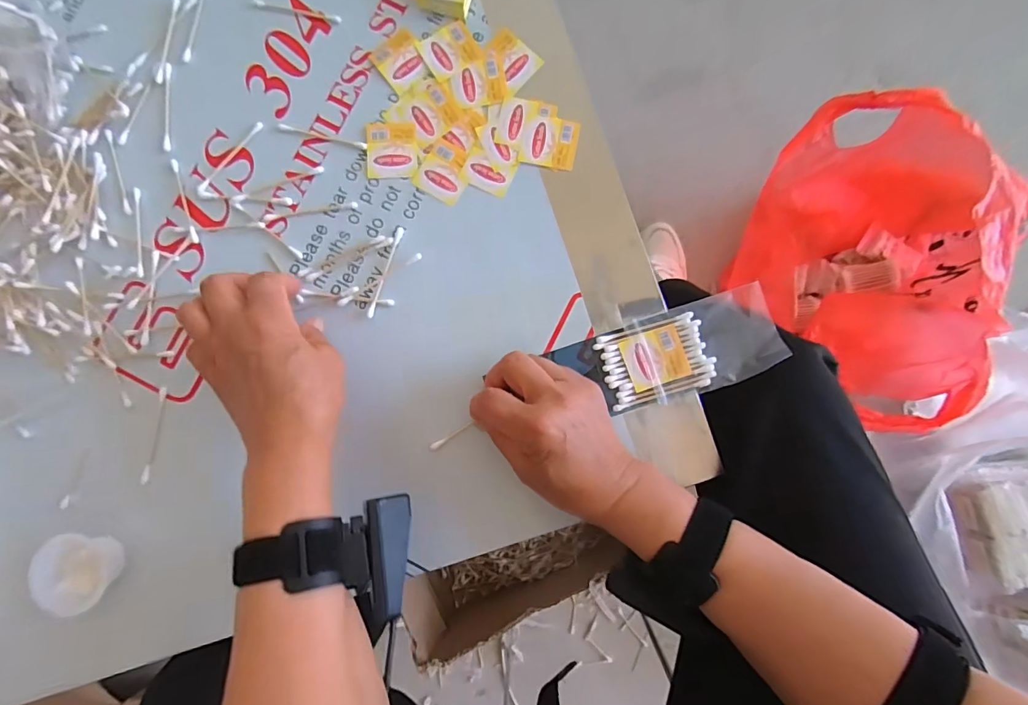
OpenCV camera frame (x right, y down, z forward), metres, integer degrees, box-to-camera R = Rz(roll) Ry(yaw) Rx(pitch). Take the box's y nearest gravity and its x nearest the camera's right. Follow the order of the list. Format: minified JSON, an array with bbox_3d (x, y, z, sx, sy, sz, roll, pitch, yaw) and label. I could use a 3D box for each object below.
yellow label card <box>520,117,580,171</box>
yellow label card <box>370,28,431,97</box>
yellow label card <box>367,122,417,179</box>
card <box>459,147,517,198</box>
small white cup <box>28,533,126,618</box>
[{"bbox_3d":[0.027,-0.164,0.371,0.043,0.004,0.039,10,85,2],"label":"yellow label card"},{"bbox_3d":[-0.089,-0.233,0.384,0.037,0.004,0.046,-36,88,3],"label":"yellow label card"},{"bbox_3d":[-0.096,-0.160,0.376,0.039,0.004,0.044,-1,84,1],"label":"yellow label card"},{"bbox_3d":[-0.020,-0.140,0.374,0.038,0.004,0.028,23,85,3],"label":"card"},{"bbox_3d":[-0.309,0.155,0.342,0.053,0.028,0.050,37,86,4],"label":"small white cup"}]

